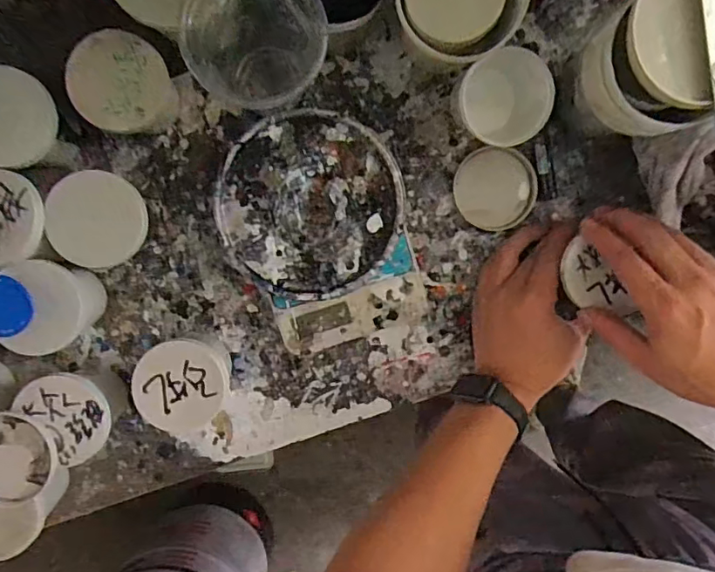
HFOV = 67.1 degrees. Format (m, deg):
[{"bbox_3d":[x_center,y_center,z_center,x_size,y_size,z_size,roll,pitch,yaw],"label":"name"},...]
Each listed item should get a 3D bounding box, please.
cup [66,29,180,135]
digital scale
[{"bbox_3d":[-0.178,-0.154,0.430,0.068,0.081,0.068,0,94,1],"label":"cup"},{"bbox_3d":[-0.031,-0.044,0.461,0.147,0.037,0.193,-14,94,2],"label":"digital scale"}]

